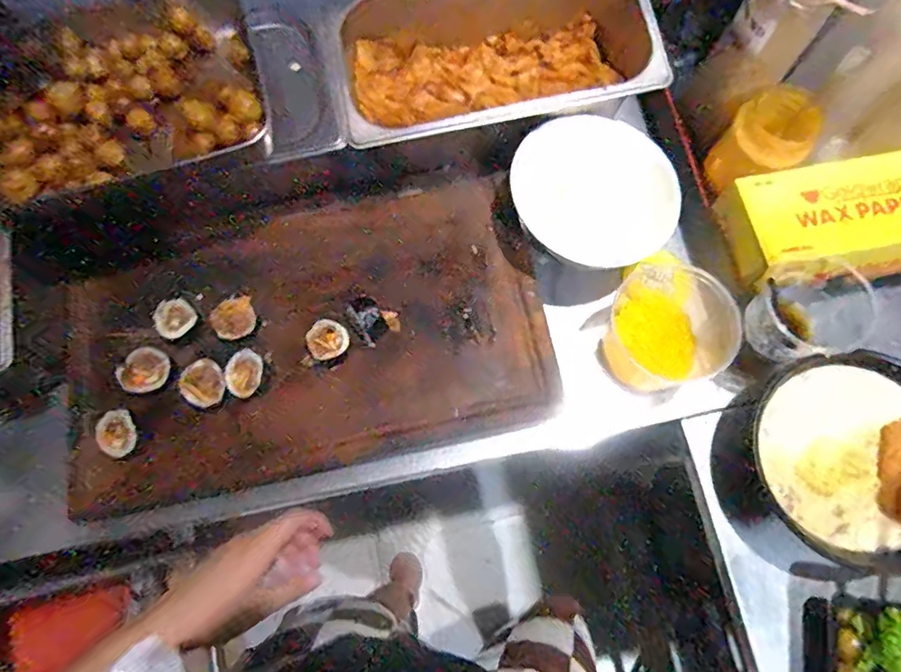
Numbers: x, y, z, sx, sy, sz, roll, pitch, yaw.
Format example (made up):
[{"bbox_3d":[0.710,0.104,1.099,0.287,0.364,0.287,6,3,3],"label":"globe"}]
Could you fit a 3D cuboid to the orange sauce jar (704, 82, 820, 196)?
[{"bbox_3d":[0.316,-0.191,0.560,0.082,0.089,0.075,-41,78,-9],"label":"orange sauce jar"}]

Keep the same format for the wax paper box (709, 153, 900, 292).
[{"bbox_3d":[0.451,-0.124,0.543,0.357,0.056,0.115,-10,75,-1],"label":"wax paper box"}]

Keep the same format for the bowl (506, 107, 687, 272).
[{"bbox_3d":[0.151,-0.152,0.571,0.171,0.061,0.136,7,75,4],"label":"bowl"}]

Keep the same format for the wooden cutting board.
[{"bbox_3d":[-0.149,0.000,0.580,0.492,0.059,0.287,-15,75,-2],"label":"wooden cutting board"}]

